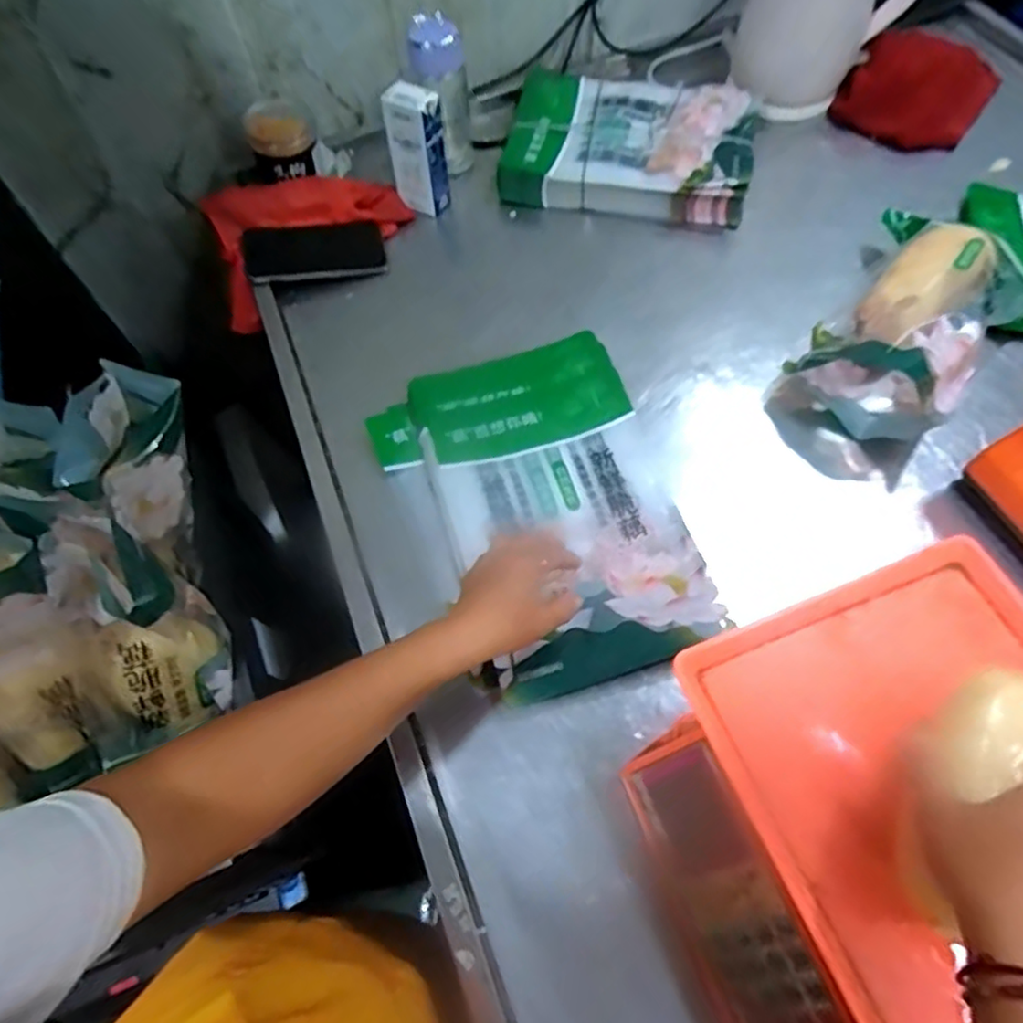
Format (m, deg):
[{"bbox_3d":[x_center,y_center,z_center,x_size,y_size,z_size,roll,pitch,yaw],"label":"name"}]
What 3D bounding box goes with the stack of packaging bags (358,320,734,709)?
[{"bbox_3d":[0.020,-0.007,0.609,0.239,0.025,0.333,-16,62,-5],"label":"stack of packaging bags"}]

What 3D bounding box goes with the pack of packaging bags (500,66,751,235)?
[{"bbox_3d":[0.150,-0.469,0.842,0.307,0.068,0.231,12,63,10],"label":"pack of packaging bags"}]

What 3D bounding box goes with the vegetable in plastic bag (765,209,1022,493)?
[{"bbox_3d":[0.386,-0.178,0.655,0.162,0.093,0.290,37,70,20],"label":"vegetable in plastic bag"}]

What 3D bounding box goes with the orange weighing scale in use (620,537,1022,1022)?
[{"bbox_3d":[0.252,0.215,0.436,0.288,0.119,0.298,-21,63,-8],"label":"orange weighing scale in use"}]

